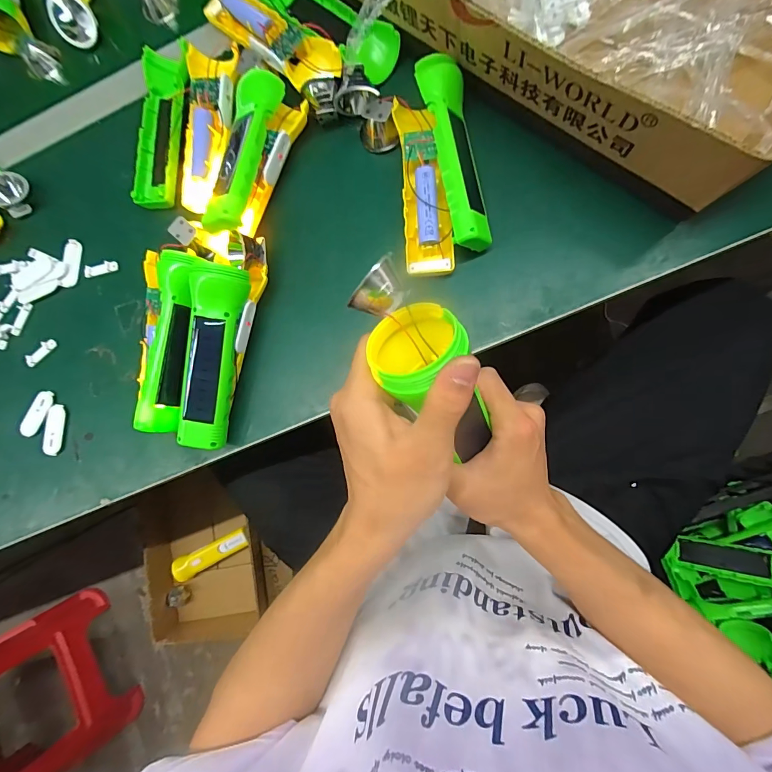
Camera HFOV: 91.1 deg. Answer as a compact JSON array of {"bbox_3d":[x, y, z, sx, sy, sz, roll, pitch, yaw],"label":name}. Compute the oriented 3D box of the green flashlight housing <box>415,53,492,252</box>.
[{"bbox_3d":[0.062,-0.201,0.333,0.038,0.041,0.166,-12,83,7],"label":"green flashlight housing"}]

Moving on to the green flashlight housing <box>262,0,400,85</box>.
[{"bbox_3d":[-0.059,-0.356,0.372,0.169,0.034,0.055,43,92,9],"label":"green flashlight housing"}]

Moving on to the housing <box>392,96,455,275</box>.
[{"bbox_3d":[0.035,-0.175,0.341,0.041,0.031,0.151,-4,84,8],"label":"housing"}]

